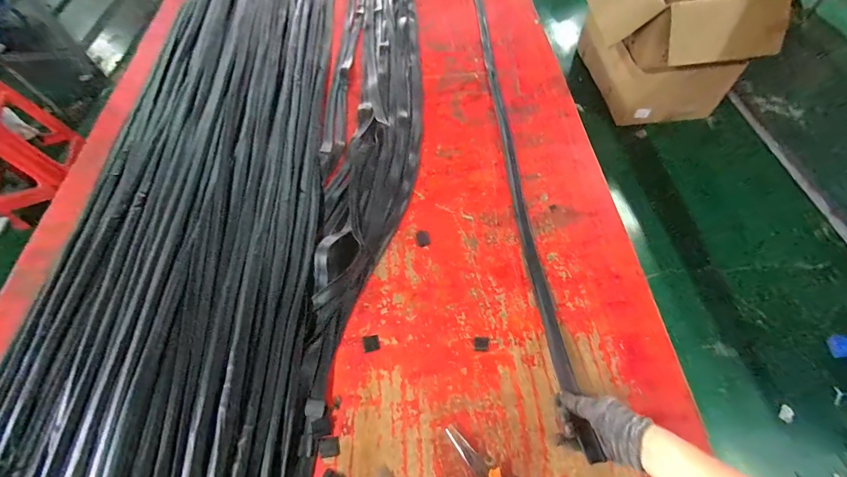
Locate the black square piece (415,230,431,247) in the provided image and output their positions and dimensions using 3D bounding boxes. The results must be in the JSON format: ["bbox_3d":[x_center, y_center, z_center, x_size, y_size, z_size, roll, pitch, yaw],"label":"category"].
[{"bbox_3d":[-0.001,-0.001,0.715,0.028,0.004,0.036,-19,61,-6],"label":"black square piece"}]

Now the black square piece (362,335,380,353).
[{"bbox_3d":[-0.089,0.178,0.617,0.027,0.004,0.027,-15,60,-4],"label":"black square piece"}]

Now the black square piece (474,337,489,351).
[{"bbox_3d":[0.097,0.177,0.605,0.025,0.004,0.023,1,61,5],"label":"black square piece"}]

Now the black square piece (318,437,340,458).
[{"bbox_3d":[-0.140,0.313,0.540,0.028,0.007,0.024,-16,61,-5],"label":"black square piece"}]

